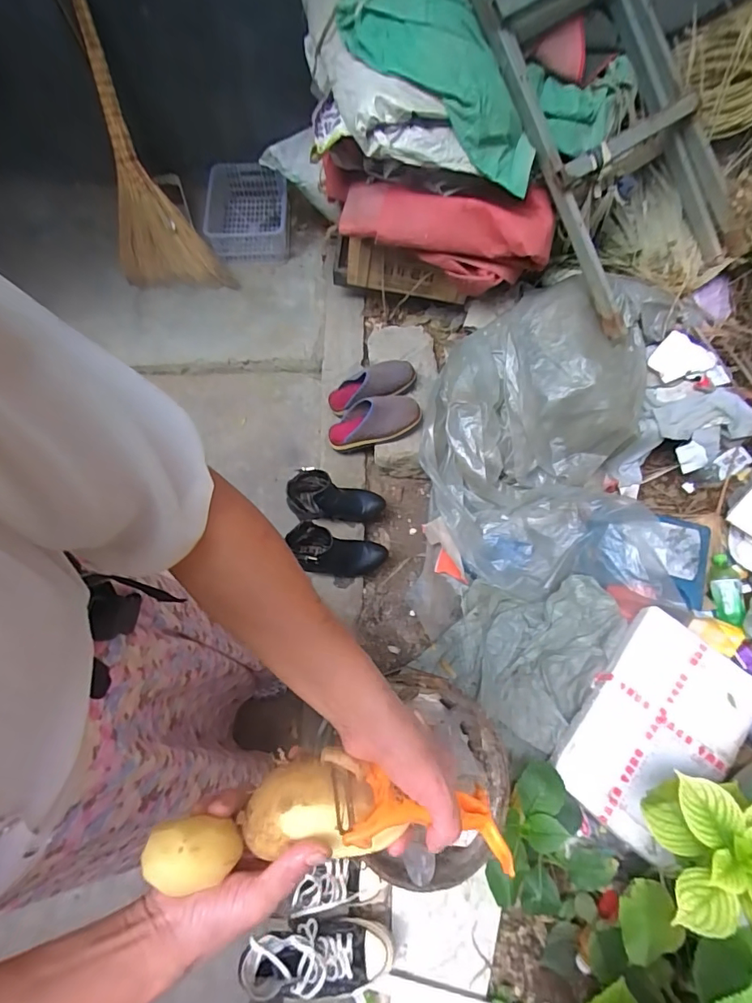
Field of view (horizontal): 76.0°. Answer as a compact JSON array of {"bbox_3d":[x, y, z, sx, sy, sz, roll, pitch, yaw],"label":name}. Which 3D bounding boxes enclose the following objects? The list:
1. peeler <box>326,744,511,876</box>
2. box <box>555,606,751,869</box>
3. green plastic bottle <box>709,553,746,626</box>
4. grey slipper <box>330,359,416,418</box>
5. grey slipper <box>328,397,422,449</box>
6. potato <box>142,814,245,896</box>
[{"bbox_3d":[0.042,0.241,0.372,0.166,0.046,0.049,26,66,-22],"label":"peeler"},{"bbox_3d":[0.597,0.481,1.022,0.277,0.056,0.442,38,72,13],"label":"box"},{"bbox_3d":[0.853,0.215,1.175,0.073,0.064,0.181,6,68,1],"label":"green plastic bottle"},{"bbox_3d":[-0.013,-0.308,1.302,0.240,0.083,0.118,-18,68,16],"label":"grey slipper"},{"bbox_3d":[-0.011,-0.207,1.233,0.240,0.075,0.111,-17,68,14],"label":"grey slipper"},{"bbox_3d":[-0.122,0.233,0.323,0.053,0.039,0.040,6,68,1],"label":"potato"}]

